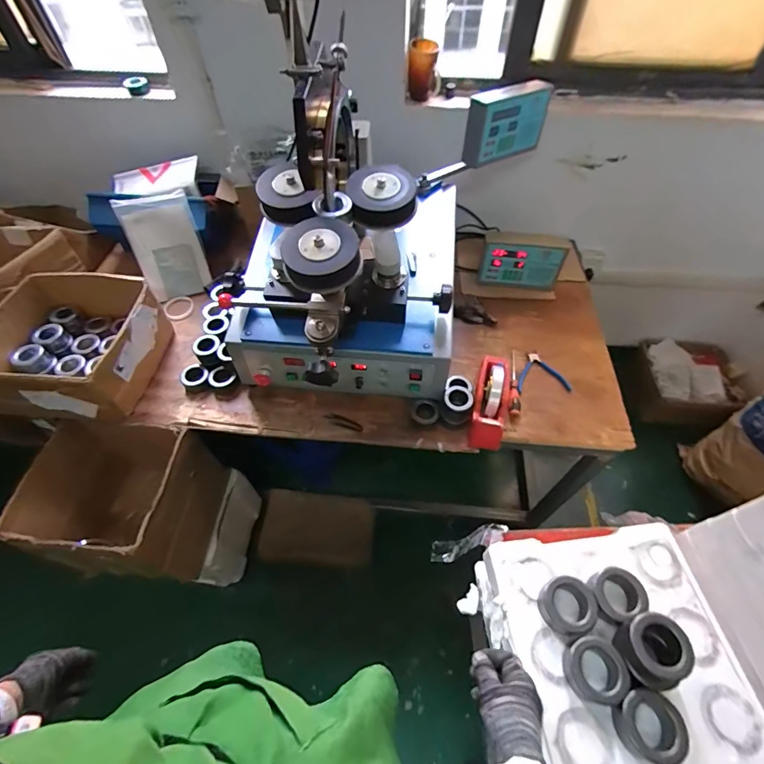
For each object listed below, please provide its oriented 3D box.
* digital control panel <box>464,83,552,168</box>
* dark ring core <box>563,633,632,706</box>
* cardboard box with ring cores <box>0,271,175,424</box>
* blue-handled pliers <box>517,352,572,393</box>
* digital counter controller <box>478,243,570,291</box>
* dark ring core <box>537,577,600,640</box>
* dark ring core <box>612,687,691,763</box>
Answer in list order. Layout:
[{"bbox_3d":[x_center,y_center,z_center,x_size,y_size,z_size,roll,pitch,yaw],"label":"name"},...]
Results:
[{"bbox_3d":[0.345,-0.689,1.069,0.255,0.151,0.058,-25,59,-16],"label":"digital control panel"},{"bbox_3d":[0.270,0.364,0.507,0.065,0.034,0.068,-11,56,-7],"label":"dark ring core"},{"bbox_3d":[-0.749,-0.091,0.994,0.334,0.164,0.354,7,56,5],"label":"cardboard box with ring cores"},{"bbox_3d":[0.412,-0.026,1.043,0.136,0.013,0.120,-1,56,0],"label":"blue-handled pliers"},{"bbox_3d":[0.408,-0.341,1.180,0.229,0.133,0.039,9,56,6],"label":"digital counter controller"},{"bbox_3d":[0.256,0.309,0.552,0.065,0.037,0.067,0,56,0],"label":"dark ring core"},{"bbox_3d":[0.322,0.406,0.476,0.078,0.036,0.070,-6,56,-4],"label":"dark ring core"}]

